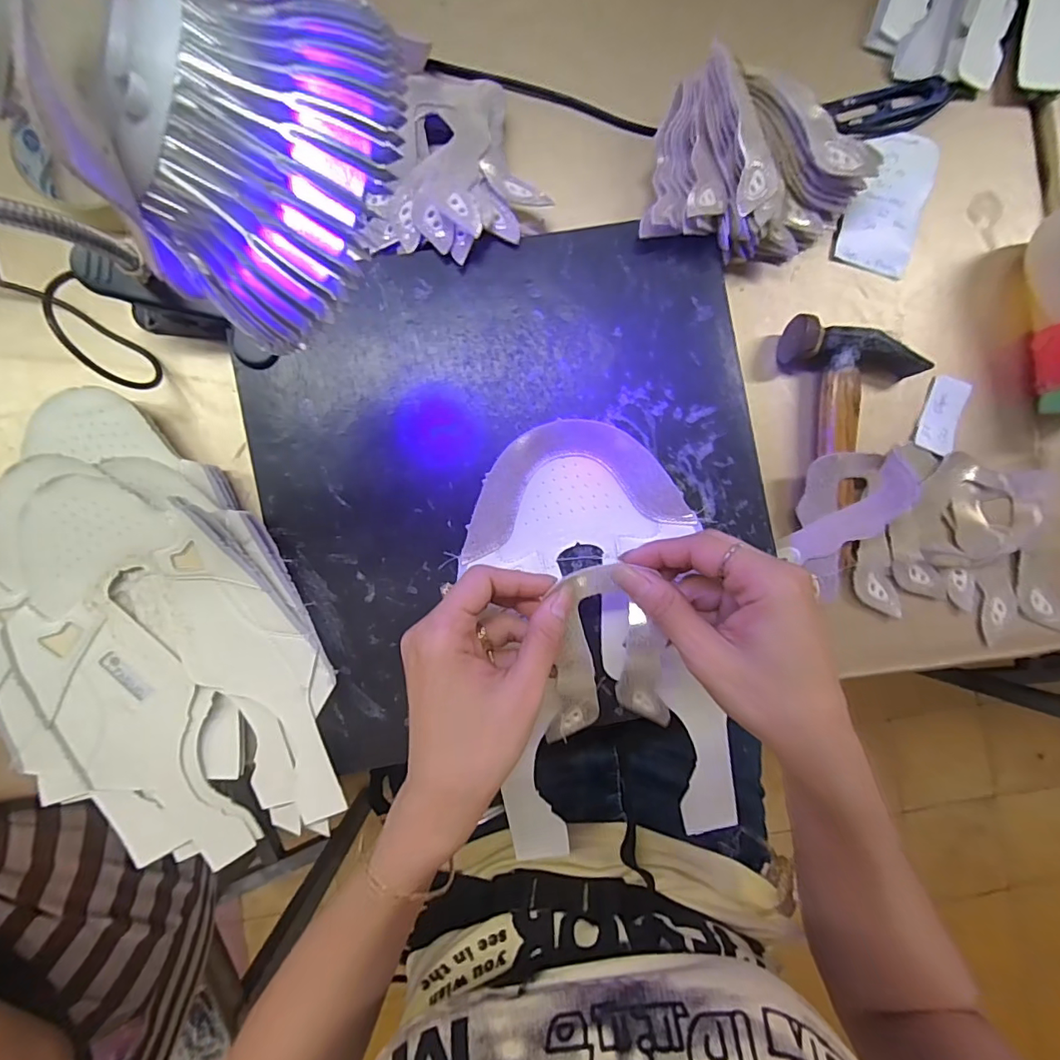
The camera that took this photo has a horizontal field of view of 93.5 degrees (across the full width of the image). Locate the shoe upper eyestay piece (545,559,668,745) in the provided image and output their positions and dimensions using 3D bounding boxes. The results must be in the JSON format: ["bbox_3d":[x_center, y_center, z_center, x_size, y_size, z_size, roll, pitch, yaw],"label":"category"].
[{"bbox_3d":[0.040,0.070,0.282,0.067,0.037,0.098,-8,89,-2],"label":"shoe upper eyestay piece"}]

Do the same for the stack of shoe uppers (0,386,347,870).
[{"bbox_3d":[-0.229,0.065,0.299,0.192,0.041,0.283,-26,90,-2],"label":"stack of shoe uppers"}]

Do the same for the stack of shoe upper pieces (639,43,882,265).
[{"bbox_3d":[0.144,-0.222,0.314,0.131,0.047,0.118,14,89,-2],"label":"stack of shoe upper pieces"}]

